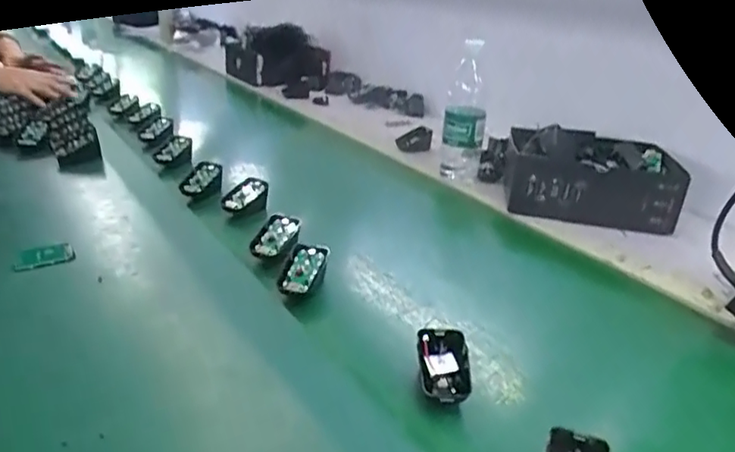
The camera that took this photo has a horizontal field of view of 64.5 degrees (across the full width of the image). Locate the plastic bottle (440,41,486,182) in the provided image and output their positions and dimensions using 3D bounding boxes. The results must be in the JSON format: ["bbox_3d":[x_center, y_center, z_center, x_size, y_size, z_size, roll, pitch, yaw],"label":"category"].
[{"bbox_3d":[0.162,-0.173,0.957,0.069,0.234,0.054,6,23,10],"label":"plastic bottle"}]

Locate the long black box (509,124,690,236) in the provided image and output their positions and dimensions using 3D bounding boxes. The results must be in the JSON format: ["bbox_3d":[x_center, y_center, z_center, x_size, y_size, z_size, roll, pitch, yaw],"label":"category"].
[{"bbox_3d":[0.339,-0.081,0.898,0.248,0.087,0.164,6,23,10],"label":"long black box"}]

